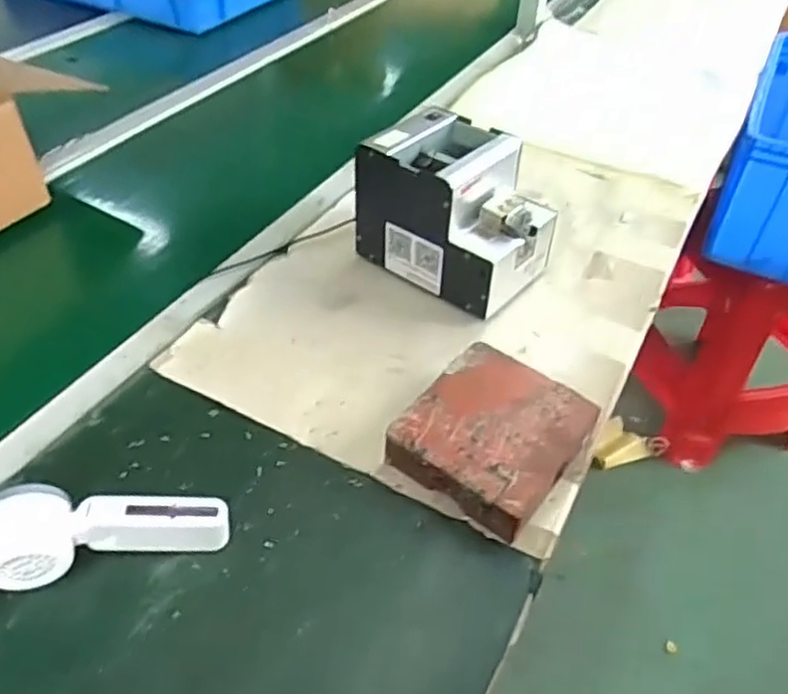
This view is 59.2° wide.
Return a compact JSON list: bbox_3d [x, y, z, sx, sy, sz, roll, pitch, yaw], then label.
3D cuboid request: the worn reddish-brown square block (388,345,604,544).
[{"bbox_3d":[0.085,0.076,0.595,0.129,0.046,0.148,30,50,25],"label":"worn reddish-brown square block"}]

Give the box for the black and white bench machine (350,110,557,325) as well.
[{"bbox_3d":[0.069,-0.146,0.748,0.178,0.145,0.134,33,52,27],"label":"black and white bench machine"}]

